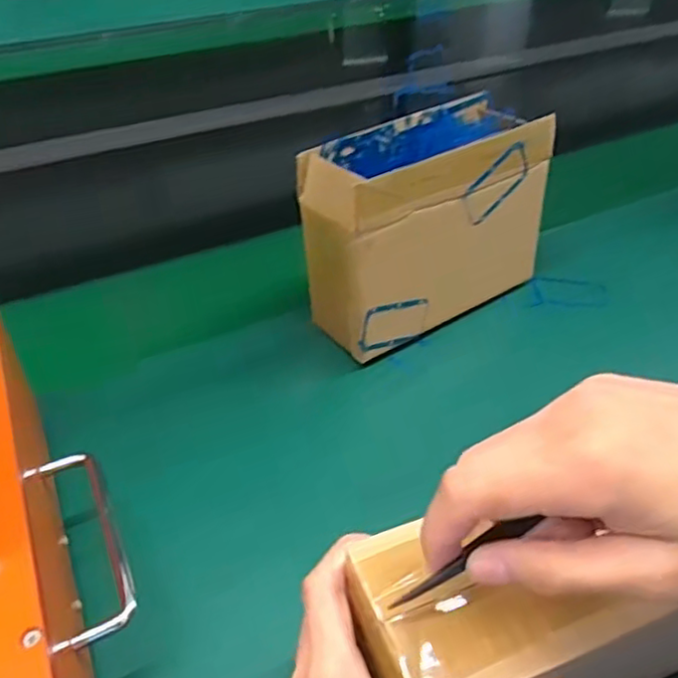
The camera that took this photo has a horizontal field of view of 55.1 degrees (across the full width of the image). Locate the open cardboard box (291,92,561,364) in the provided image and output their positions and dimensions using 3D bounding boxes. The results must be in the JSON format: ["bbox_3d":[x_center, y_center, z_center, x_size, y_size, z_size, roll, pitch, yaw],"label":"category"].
[{"bbox_3d":[0.070,-0.090,0.518,0.192,0.149,0.088,-25,47,-25],"label":"open cardboard box"}]

